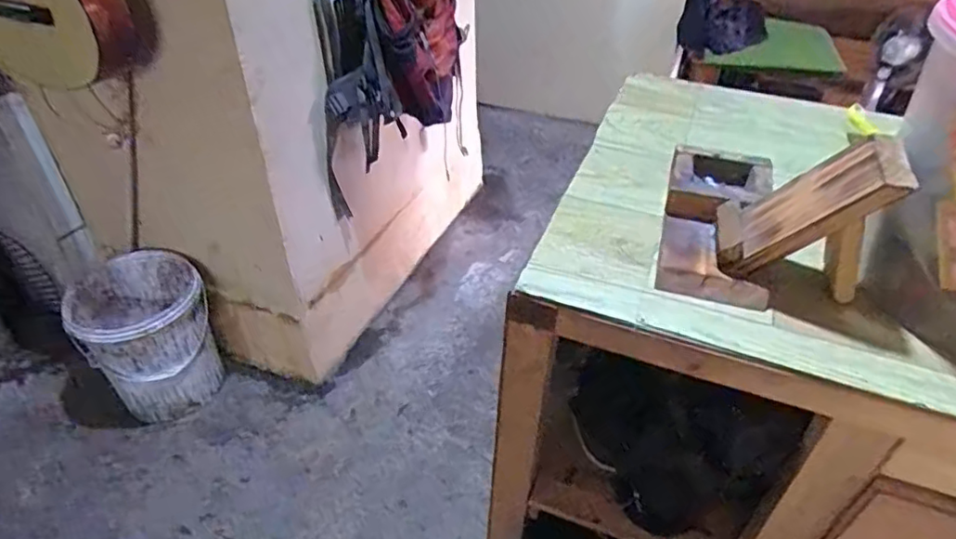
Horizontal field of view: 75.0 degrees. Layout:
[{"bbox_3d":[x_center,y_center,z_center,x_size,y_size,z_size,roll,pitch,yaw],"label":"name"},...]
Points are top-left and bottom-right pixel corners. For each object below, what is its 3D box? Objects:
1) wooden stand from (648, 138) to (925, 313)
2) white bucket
[{"bbox_3d":[0.264,-0.076,0.579,0.163,0.132,0.179,7,41,8],"label":"wooden stand"},{"bbox_3d":[-0.893,0.177,1.700,0.315,0.323,0.338,0,41,0],"label":"white bucket"}]

